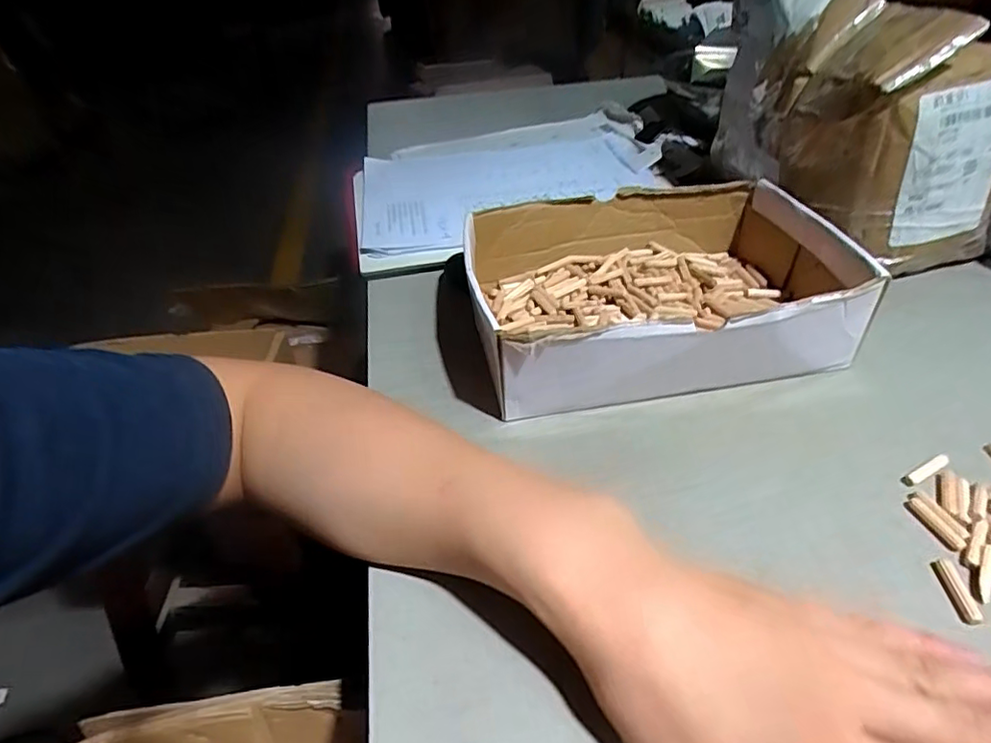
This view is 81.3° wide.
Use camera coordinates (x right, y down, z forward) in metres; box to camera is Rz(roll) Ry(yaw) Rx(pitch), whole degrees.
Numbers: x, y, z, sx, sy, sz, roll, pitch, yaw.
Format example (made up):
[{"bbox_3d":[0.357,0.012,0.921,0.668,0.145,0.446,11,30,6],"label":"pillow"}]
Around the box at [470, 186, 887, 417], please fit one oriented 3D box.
[{"bbox_3d":[0.105,-0.056,0.390,0.221,0.066,0.166,-7,41,-3],"label":"box"}]

